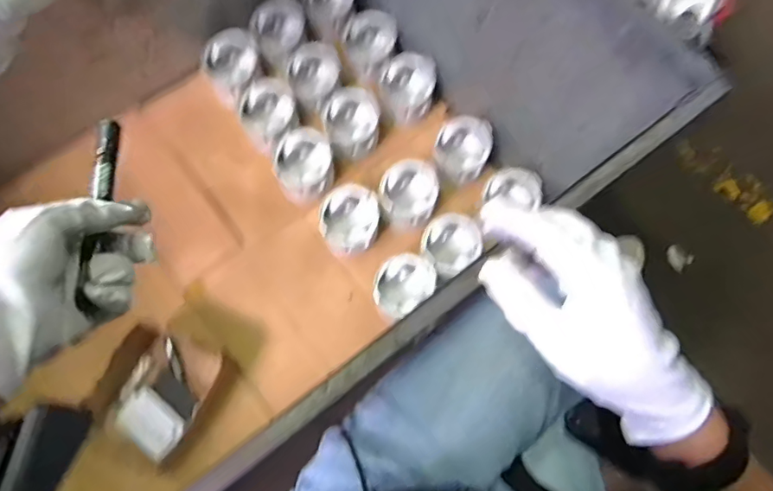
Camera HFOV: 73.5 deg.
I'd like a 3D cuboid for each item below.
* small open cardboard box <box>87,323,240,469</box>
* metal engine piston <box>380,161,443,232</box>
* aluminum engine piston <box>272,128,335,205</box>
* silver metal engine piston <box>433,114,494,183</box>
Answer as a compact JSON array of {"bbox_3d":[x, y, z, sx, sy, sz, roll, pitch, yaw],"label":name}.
[{"bbox_3d":[-0.366,0.240,0.845,0.171,0.085,0.202,26,74,6],"label":"small open cardboard box"},{"bbox_3d":[0.041,-0.093,0.941,0.105,0.069,0.114,16,74,3],"label":"metal engine piston"},{"bbox_3d":[-0.154,-0.141,0.977,0.105,0.105,0.114,17,74,3],"label":"aluminum engine piston"},{"bbox_3d":[0.141,-0.180,0.959,0.105,0.059,0.122,20,74,4],"label":"silver metal engine piston"}]

